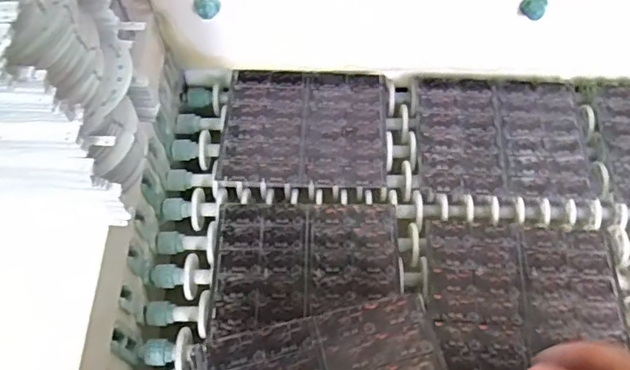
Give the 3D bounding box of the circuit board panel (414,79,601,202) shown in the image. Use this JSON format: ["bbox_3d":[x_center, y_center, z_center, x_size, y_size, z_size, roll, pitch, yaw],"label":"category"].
[{"bbox_3d":[0.198,-0.052,0.605,0.180,0.011,0.147,2,62,1],"label":"circuit board panel"}]

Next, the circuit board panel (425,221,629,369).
[{"bbox_3d":[0.188,0.100,0.513,0.168,0.005,0.147,0,62,0],"label":"circuit board panel"}]

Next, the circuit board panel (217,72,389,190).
[{"bbox_3d":[-0.009,-0.062,0.608,0.171,0.010,0.139,2,62,1],"label":"circuit board panel"}]

